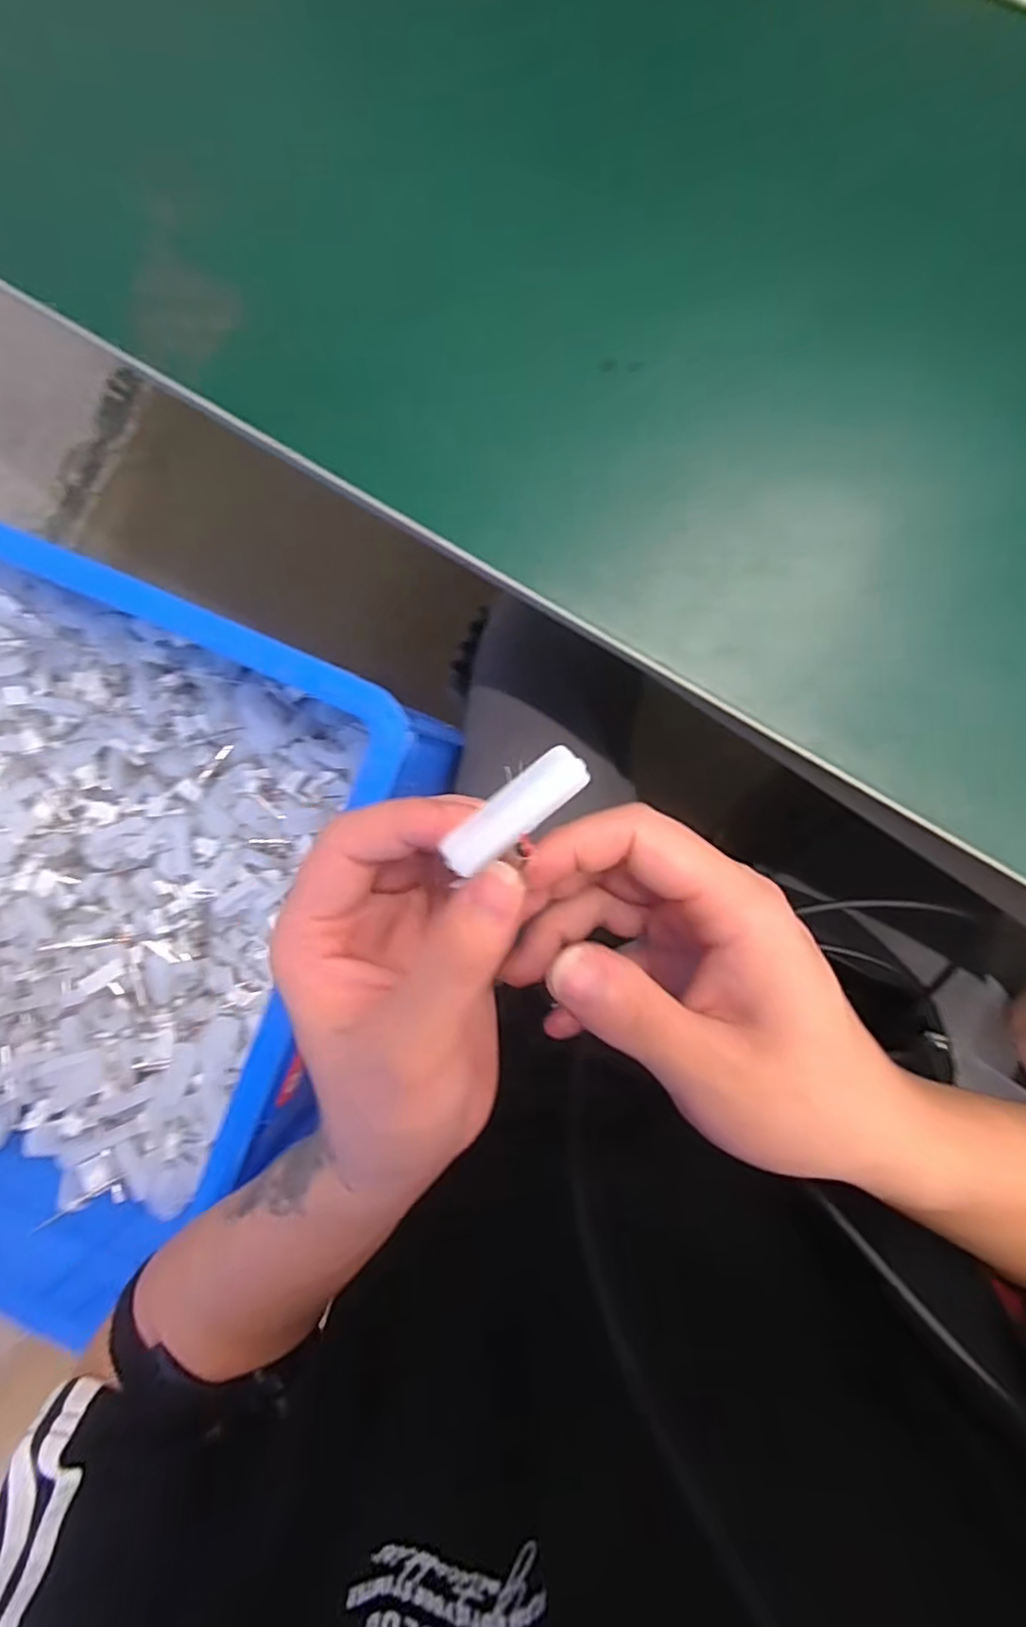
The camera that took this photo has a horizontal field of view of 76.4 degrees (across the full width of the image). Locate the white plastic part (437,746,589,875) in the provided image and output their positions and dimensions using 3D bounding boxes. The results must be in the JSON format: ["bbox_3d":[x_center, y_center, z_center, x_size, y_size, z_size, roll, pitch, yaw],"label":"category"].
[{"bbox_3d":[0.000,0.000,0.167,0.042,0.011,0.013,-39,86,1],"label":"white plastic part"}]

